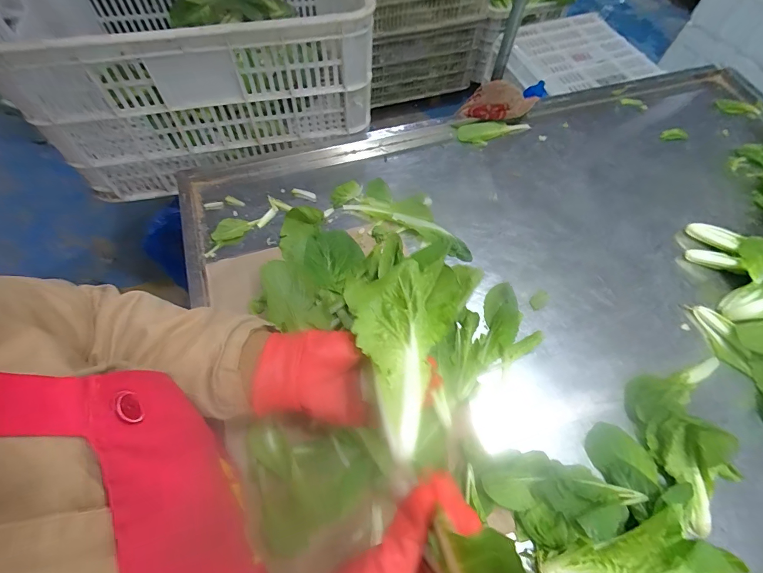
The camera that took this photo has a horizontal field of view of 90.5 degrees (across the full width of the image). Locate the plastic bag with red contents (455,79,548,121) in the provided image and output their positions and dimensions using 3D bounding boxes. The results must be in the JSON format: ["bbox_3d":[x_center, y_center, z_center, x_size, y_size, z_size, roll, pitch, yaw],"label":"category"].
[{"bbox_3d":[0.231,-0.344,0.688,0.187,0.065,0.068,-21,65,-11],"label":"plastic bag with red contents"}]

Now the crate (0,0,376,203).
[{"bbox_3d":[-0.353,-0.483,0.767,0.619,0.316,0.431,-15,64,-9],"label":"crate"}]

